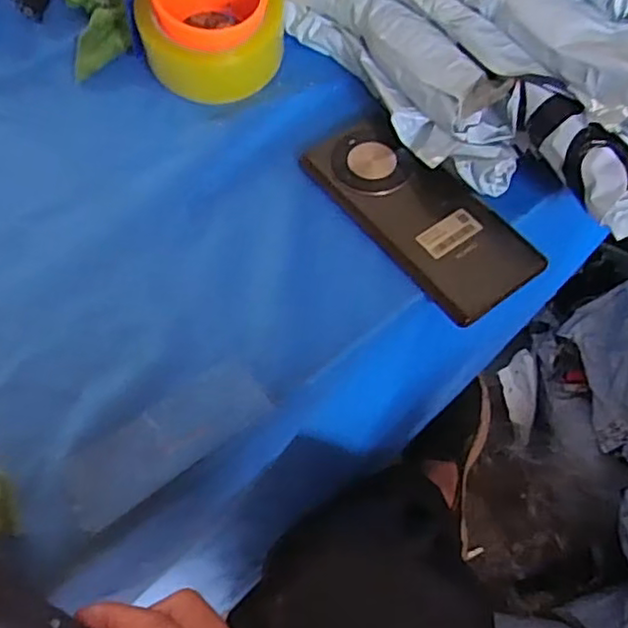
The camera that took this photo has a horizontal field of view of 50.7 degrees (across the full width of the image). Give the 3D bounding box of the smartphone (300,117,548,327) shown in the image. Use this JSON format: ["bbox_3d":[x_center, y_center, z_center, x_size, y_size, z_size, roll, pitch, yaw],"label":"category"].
[{"bbox_3d":[0.070,-0.069,0.435,0.075,0.008,0.162,-33,66,-16],"label":"smartphone"}]

